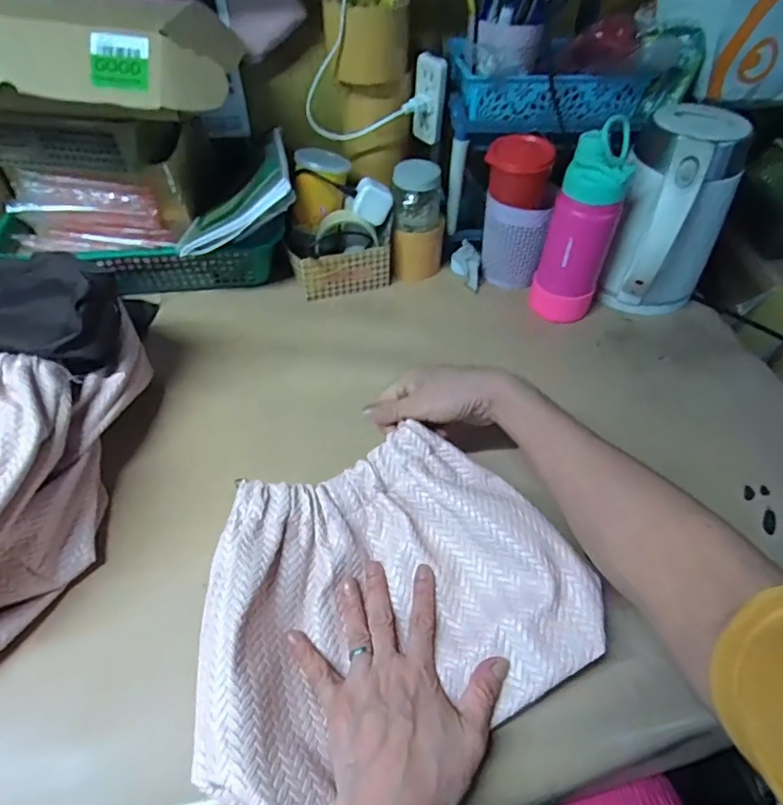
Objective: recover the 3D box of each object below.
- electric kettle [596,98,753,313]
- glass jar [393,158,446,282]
[{"bbox_3d":[0.329,-0.214,0.614,0.129,0.205,0.153,24,53,18],"label":"electric kettle"},{"bbox_3d":[0.037,-0.238,0.688,0.068,0.140,0.068,1,49,-1],"label":"glass jar"}]

